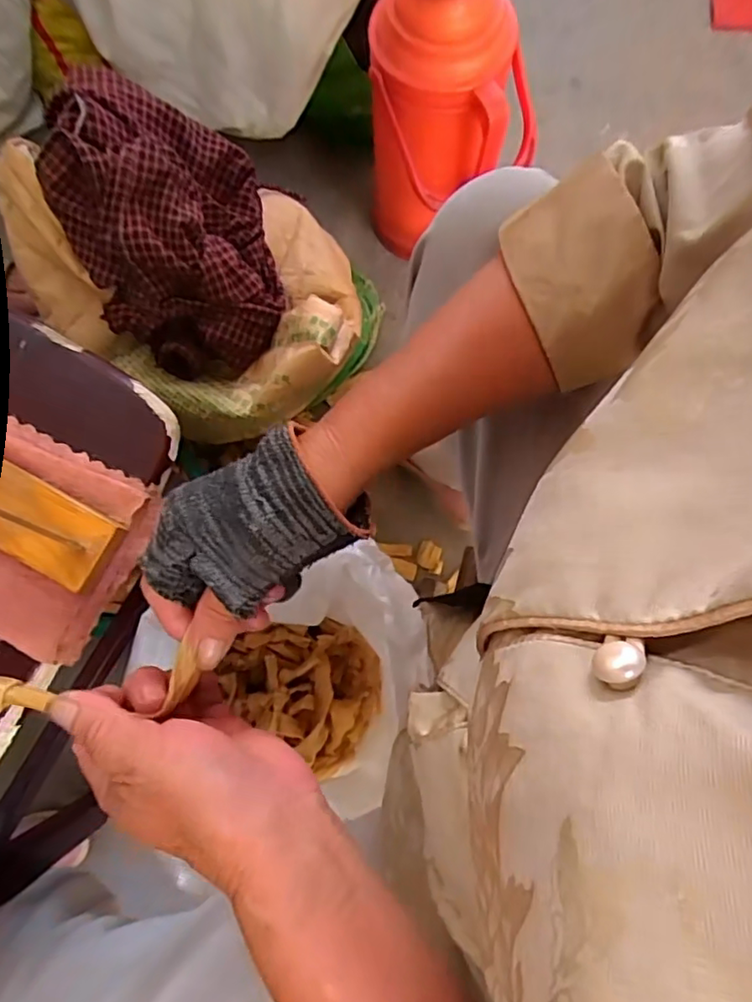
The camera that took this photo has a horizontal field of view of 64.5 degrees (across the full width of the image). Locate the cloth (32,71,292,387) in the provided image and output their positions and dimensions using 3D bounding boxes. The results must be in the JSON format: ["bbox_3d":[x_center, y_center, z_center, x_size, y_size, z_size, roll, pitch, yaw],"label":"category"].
[{"bbox_3d":[-0.209,-0.277,0.598,0.181,0.157,0.252,-14,78,-2],"label":"cloth"}]

